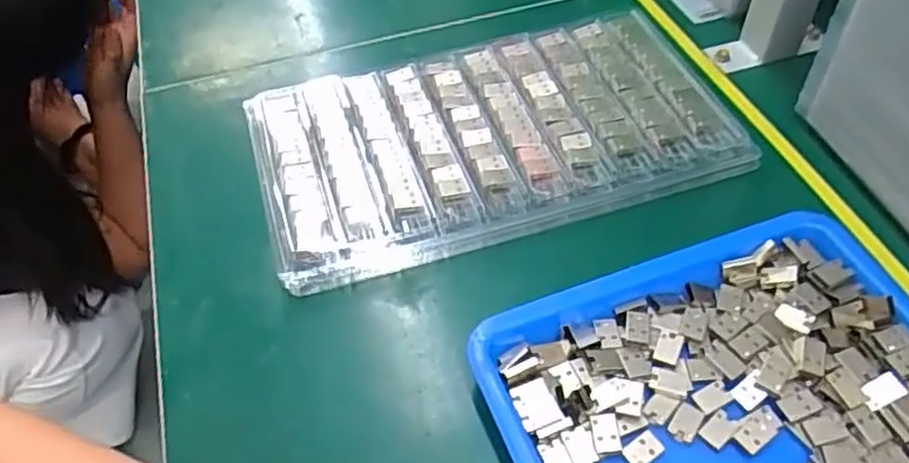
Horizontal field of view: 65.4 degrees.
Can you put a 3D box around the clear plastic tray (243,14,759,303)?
[{"bbox_3d":[0.021,-0.062,0.458,0.286,0.025,0.158,-15,52,-9],"label":"clear plastic tray"}]

